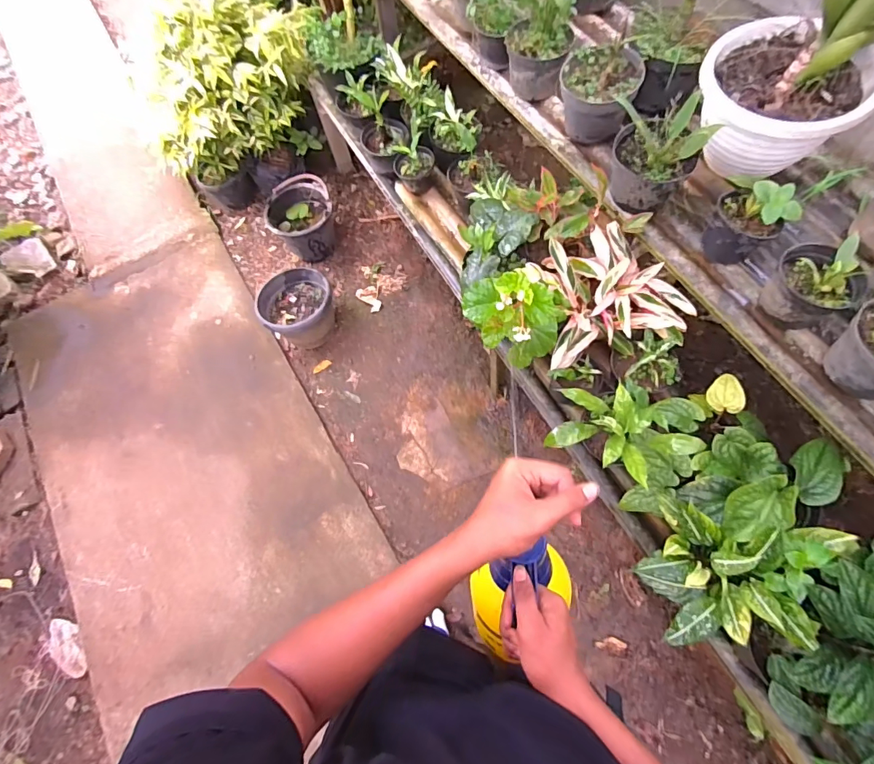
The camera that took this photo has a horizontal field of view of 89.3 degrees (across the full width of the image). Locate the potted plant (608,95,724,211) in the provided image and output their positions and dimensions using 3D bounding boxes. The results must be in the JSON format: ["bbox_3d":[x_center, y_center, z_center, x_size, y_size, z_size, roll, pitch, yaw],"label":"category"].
[{"bbox_3d":[0.491,-0.516,0.992,0.166,0.181,0.188,-24,68,-4],"label":"potted plant"}]

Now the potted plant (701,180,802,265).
[{"bbox_3d":[0.645,-0.334,0.927,0.111,0.185,0.141,-43,70,-12],"label":"potted plant"}]

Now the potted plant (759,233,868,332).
[{"bbox_3d":[0.749,-0.185,0.887,0.142,0.132,0.136,-6,67,3],"label":"potted plant"}]

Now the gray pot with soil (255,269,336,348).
[{"bbox_3d":[-0.567,-0.304,1.817,0.288,0.178,0.270,-2,68,5],"label":"gray pot with soil"}]

